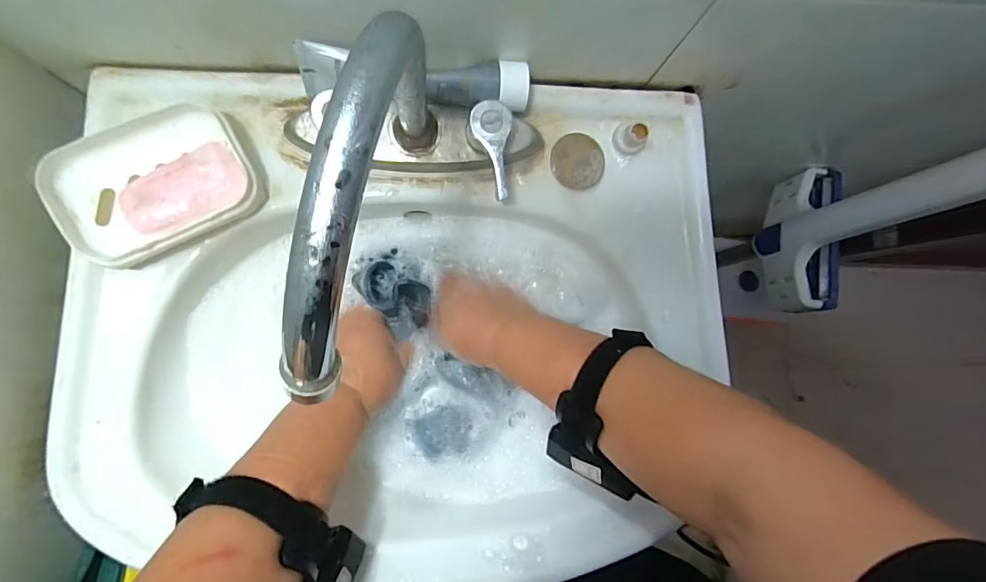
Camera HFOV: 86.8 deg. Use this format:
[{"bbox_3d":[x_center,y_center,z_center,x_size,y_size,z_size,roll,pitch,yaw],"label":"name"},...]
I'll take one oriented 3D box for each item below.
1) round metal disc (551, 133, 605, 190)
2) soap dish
[{"bbox_3d":[0.067,-0.100,0.402,0.040,0.008,0.041,0,87,-6],"label":"round metal disc"},{"bbox_3d":[-0.224,-0.069,0.351,0.115,0.042,0.081,-28,90,-6],"label":"soap dish"}]

